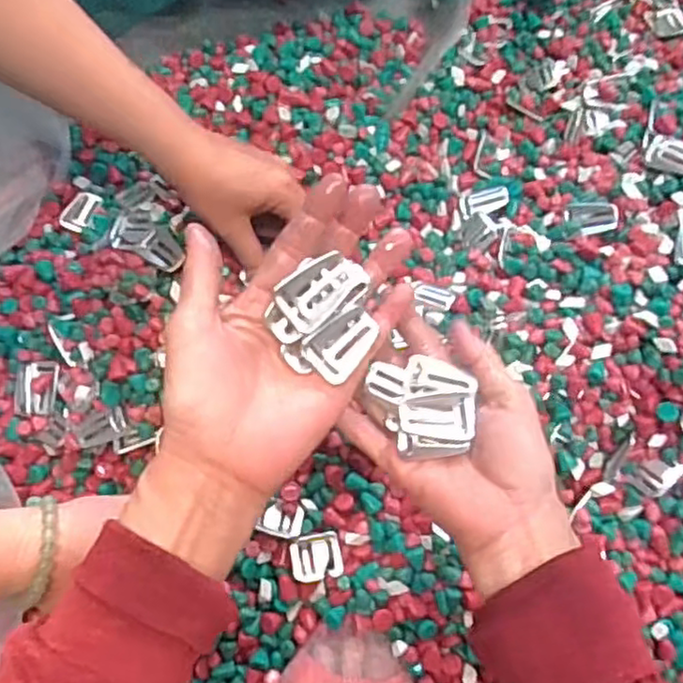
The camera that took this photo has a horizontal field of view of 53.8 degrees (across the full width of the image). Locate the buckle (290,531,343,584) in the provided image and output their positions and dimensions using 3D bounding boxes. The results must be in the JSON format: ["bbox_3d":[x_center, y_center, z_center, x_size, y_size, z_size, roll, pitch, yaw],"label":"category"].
[{"bbox_3d":[-0.018,0.153,0.475,0.034,0.004,0.031,-13,73,-2],"label":"buckle"}]

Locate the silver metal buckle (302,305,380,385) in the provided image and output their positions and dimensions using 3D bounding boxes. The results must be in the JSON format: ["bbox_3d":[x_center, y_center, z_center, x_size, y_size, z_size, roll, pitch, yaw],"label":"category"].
[{"bbox_3d":[0.002,0.000,0.329,0.041,0.007,0.025,-37,87,-23],"label":"silver metal buckle"}]

